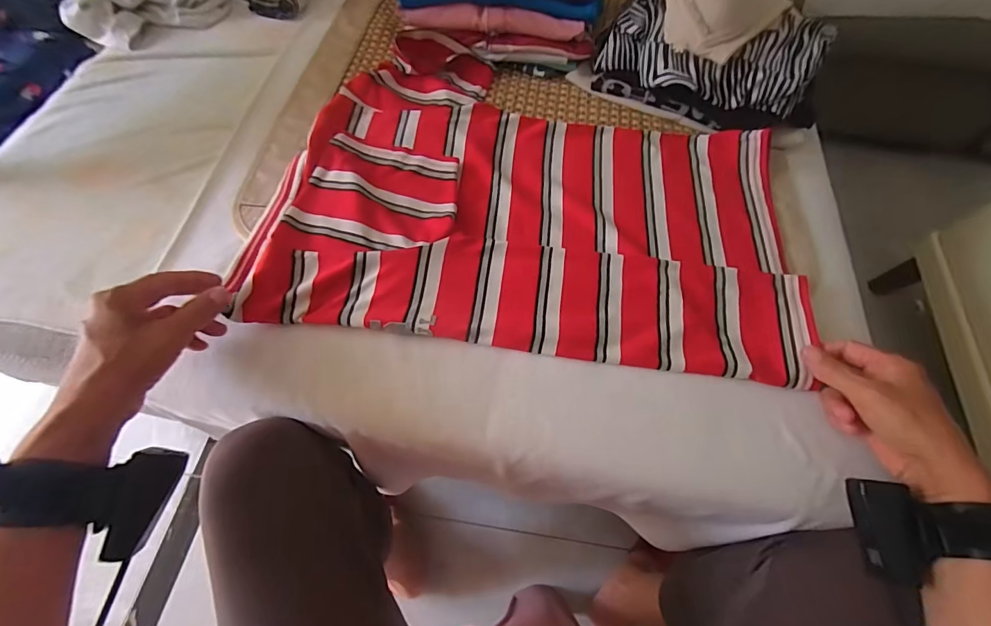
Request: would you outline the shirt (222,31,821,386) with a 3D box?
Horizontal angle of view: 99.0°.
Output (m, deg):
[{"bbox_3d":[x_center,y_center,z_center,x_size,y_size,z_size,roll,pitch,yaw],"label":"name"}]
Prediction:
[{"bbox_3d":[0.049,-0.143,0.479,0.538,0.030,0.394,6,62,1],"label":"shirt"}]

